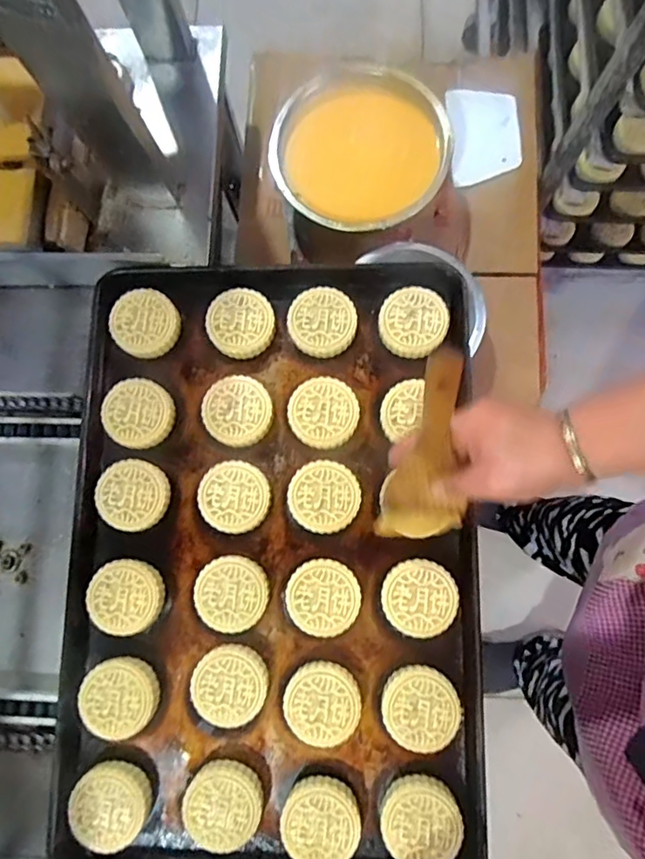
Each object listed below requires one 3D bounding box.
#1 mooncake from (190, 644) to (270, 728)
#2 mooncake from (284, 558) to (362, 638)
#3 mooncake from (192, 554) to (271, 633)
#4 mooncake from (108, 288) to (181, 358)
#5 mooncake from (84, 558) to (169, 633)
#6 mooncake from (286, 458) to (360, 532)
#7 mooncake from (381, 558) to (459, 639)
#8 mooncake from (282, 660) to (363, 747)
[{"bbox_3d":[-0.089,0.247,0.534,0.070,0.027,0.069,0,80,1],"label":"mooncake"},{"bbox_3d":[0.001,0.164,0.544,0.070,0.027,0.069,0,80,1],"label":"mooncake"},{"bbox_3d":[-0.089,0.162,0.549,0.070,0.027,0.070,0,80,1],"label":"mooncake"},{"bbox_3d":[-0.192,-0.115,0.598,0.069,0.021,0.071,0,80,1],"label":"mooncake"},{"bbox_3d":[-0.198,0.167,0.554,0.075,0.026,0.070,0,80,1],"label":"mooncake"},{"bbox_3d":[0.002,0.069,0.560,0.069,0.026,0.070,0,80,1],"label":"mooncake"},{"bbox_3d":[0.093,0.163,0.536,0.069,0.026,0.069,0,80,1],"label":"mooncake"},{"bbox_3d":[0.000,0.260,0.527,0.070,0.028,0.071,0,80,1],"label":"mooncake"}]

